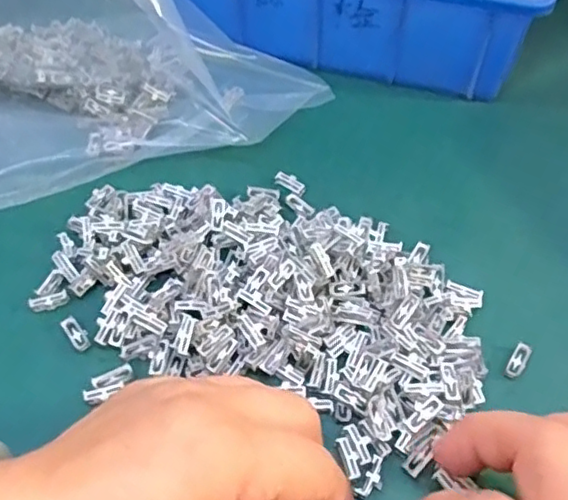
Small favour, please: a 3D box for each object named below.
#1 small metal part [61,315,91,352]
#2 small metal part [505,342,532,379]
[{"bbox_3d":[-0.090,0.036,0.268,0.007,0.004,0.017,-32,61,-20],"label":"small metal part"},{"bbox_3d":[0.101,0.048,0.266,0.007,0.006,0.018,27,59,18],"label":"small metal part"}]

